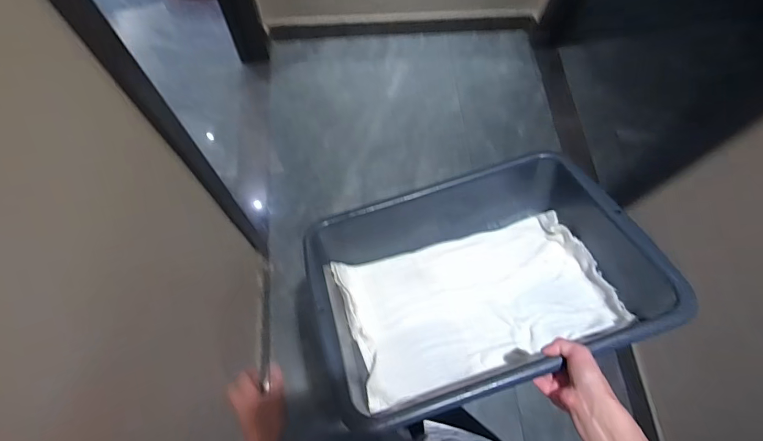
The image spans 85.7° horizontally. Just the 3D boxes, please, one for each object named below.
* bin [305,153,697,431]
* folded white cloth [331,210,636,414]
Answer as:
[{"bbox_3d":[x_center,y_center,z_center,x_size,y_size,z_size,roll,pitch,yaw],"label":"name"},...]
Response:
[{"bbox_3d":[0.158,0.104,0.700,0.514,0.166,0.379,-17,52,-5],"label":"bin"},{"bbox_3d":[0.161,0.134,0.739,0.435,0.051,0.267,-19,55,-3],"label":"folded white cloth"}]

